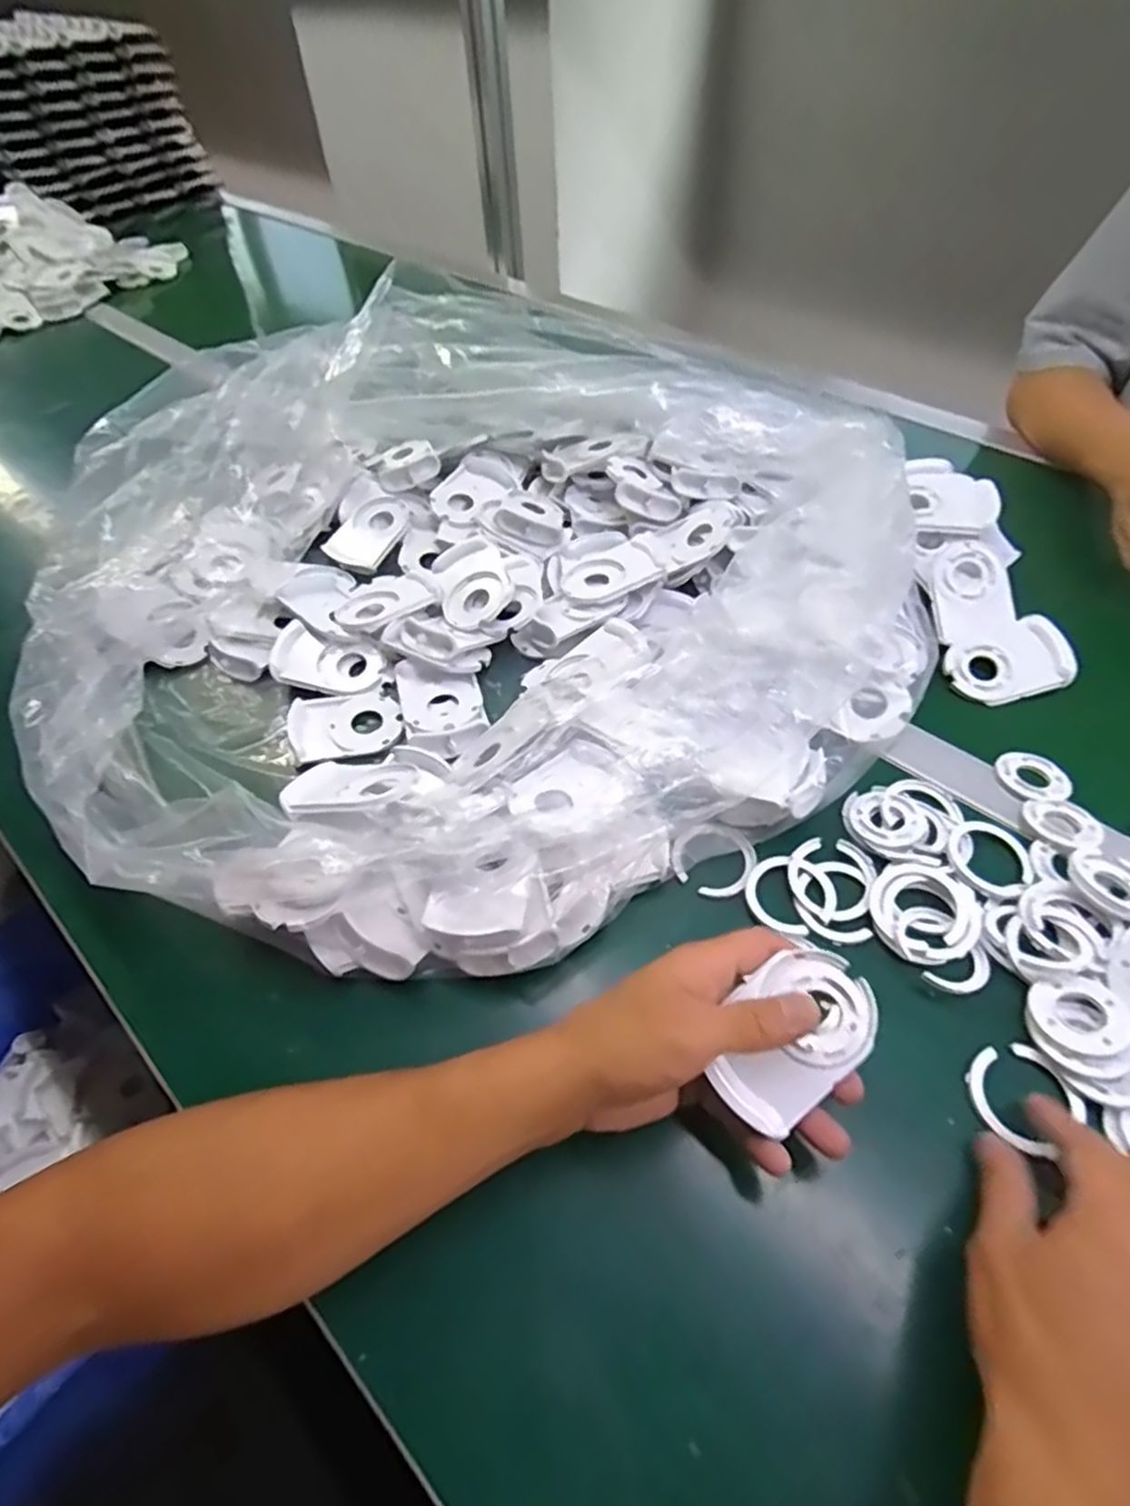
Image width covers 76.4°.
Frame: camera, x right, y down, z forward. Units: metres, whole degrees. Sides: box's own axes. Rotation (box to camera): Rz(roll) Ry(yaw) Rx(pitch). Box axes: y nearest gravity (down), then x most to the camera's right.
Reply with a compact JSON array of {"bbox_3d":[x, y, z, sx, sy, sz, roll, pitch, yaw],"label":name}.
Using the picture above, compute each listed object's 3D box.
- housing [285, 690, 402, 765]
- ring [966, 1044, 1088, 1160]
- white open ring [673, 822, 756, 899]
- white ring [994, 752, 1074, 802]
[{"bbox_3d":[-0.161,-0.021,0.527,0.077,0.013,0.059,-17,52,-10],"label":"housing"},{"bbox_3d":[0.226,0.170,0.355,0.048,0.009,0.047,-2,51,2],"label":"ring"},{"bbox_3d":[0.092,0.065,0.444,0.049,0.009,0.048,0,62,1],"label":"white open ring"},{"bbox_3d":[0.308,0.015,0.473,0.045,0.004,0.041,-2,51,2],"label":"white ring"}]

